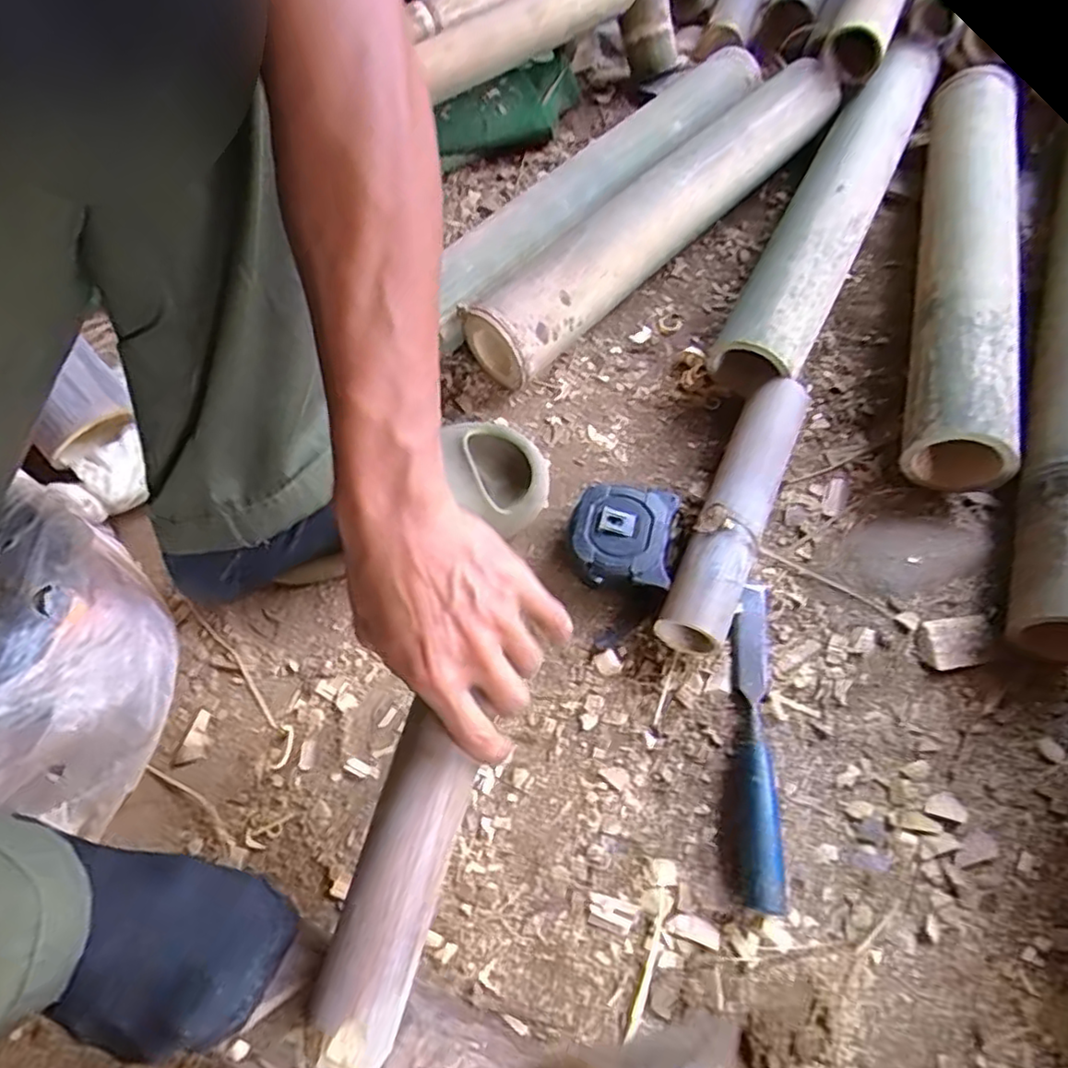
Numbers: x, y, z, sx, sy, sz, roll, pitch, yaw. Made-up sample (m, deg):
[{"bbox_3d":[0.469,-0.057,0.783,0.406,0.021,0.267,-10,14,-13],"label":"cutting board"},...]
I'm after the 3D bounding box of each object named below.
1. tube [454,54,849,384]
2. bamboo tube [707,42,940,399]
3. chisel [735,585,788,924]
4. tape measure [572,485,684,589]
[{"bbox_3d":[0.130,-0.326,0.651,0.076,0.077,0.493,38,70,20],"label":"tube"},{"bbox_3d":[0.326,-0.368,0.694,0.079,0.080,0.594,25,65,14],"label":"bamboo tube"},{"bbox_3d":[0.155,0.134,0.450,0.025,0.026,0.221,6,62,5],"label":"chisel"},{"bbox_3d":[0.067,0.005,0.510,0.077,0.043,0.080,8,62,6],"label":"tape measure"}]

